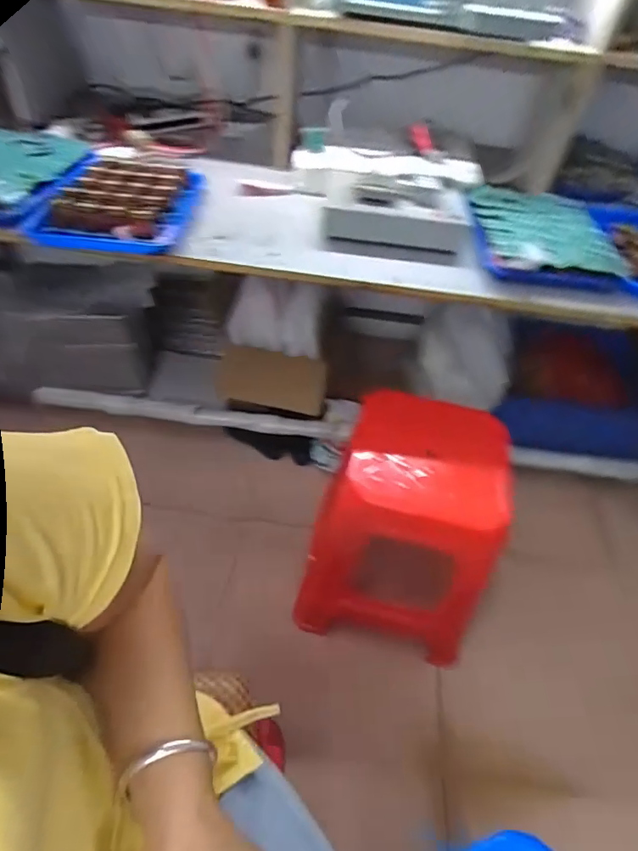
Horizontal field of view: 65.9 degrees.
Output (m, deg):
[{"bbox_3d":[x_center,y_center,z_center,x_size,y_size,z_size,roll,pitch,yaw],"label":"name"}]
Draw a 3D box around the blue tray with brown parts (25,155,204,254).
[{"bbox_3d":[-0.372,-0.408,0.914,0.274,0.056,0.298,4,47,-3],"label":"blue tray with brown parts"}]

